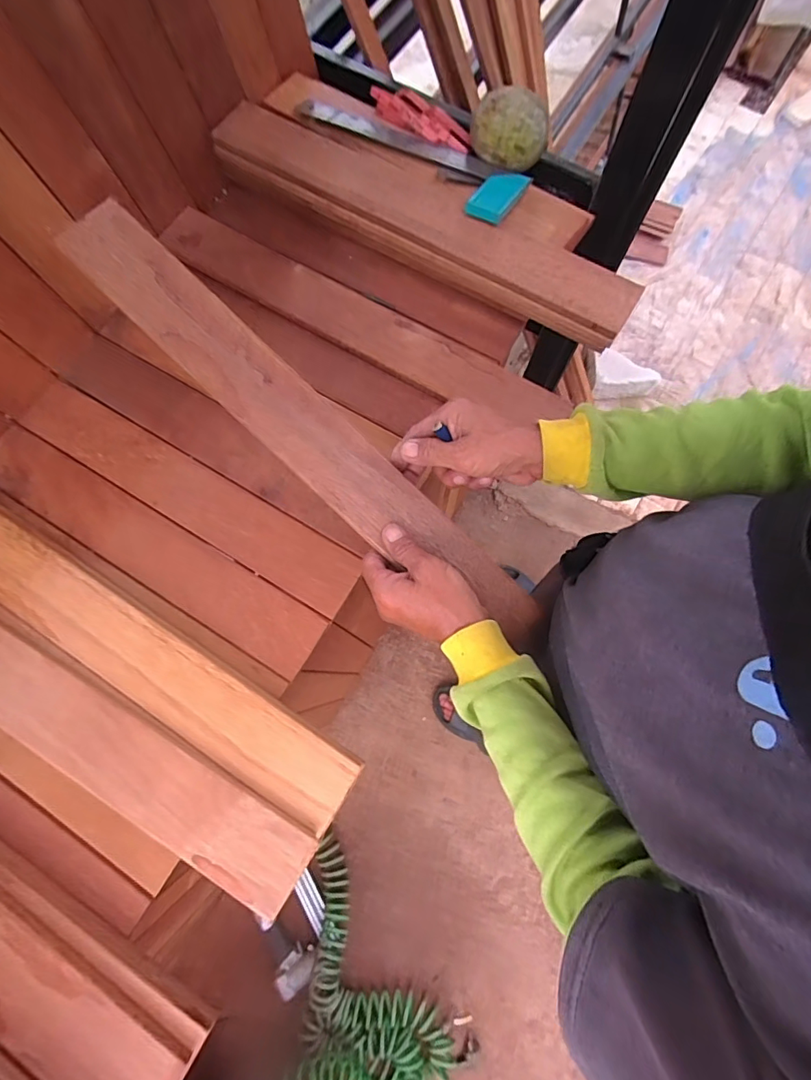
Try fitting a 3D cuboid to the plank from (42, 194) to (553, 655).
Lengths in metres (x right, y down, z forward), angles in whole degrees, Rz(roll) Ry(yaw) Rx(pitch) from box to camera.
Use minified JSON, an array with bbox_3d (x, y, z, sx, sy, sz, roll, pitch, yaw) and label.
[{"bbox_3d":[-0.078,-0.089,0.417,0.509,0.013,0.070,42,78,-3],"label":"plank"}]

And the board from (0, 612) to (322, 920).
[{"bbox_3d":[-0.301,0.142,0.412,0.494,0.015,0.067,30,77,8],"label":"board"}]

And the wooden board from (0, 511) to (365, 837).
[{"bbox_3d":[-0.268,0.087,0.441,0.506,0.012,0.068,31,77,8],"label":"wooden board"}]

